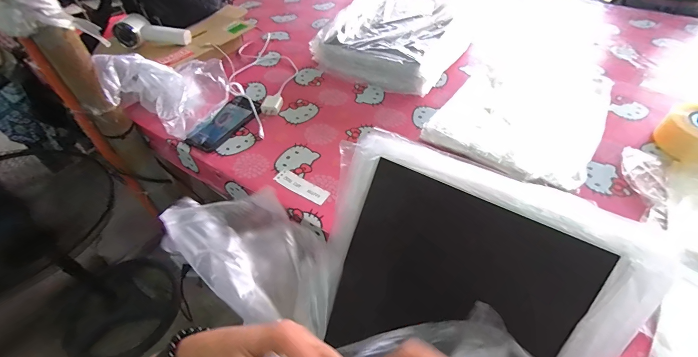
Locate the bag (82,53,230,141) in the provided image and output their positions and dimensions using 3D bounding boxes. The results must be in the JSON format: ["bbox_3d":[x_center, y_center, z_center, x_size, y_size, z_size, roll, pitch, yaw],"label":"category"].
[{"bbox_3d":[-0.371,-0.186,0.657,0.214,0.136,0.181,-3,49,0],"label":"bag"}]

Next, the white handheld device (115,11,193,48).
[{"bbox_3d":[-0.468,-0.342,0.772,0.158,0.061,0.070,-7,46,-28],"label":"white handheld device"}]

